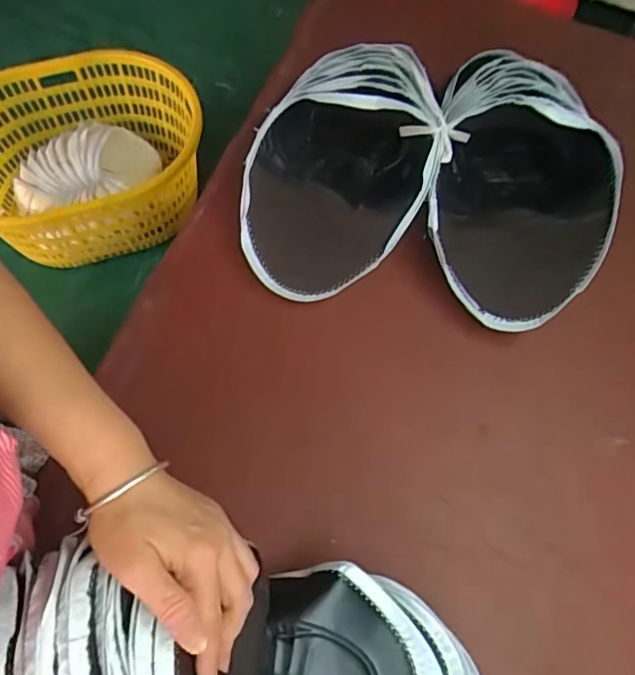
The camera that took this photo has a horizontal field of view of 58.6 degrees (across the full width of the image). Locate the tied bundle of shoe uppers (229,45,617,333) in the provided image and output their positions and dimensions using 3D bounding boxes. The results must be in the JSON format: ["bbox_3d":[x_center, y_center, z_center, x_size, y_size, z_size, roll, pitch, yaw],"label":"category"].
[{"bbox_3d":[0.128,-0.191,0.679,0.419,0.137,0.316,11,67,3],"label":"tied bundle of shoe uppers"}]

